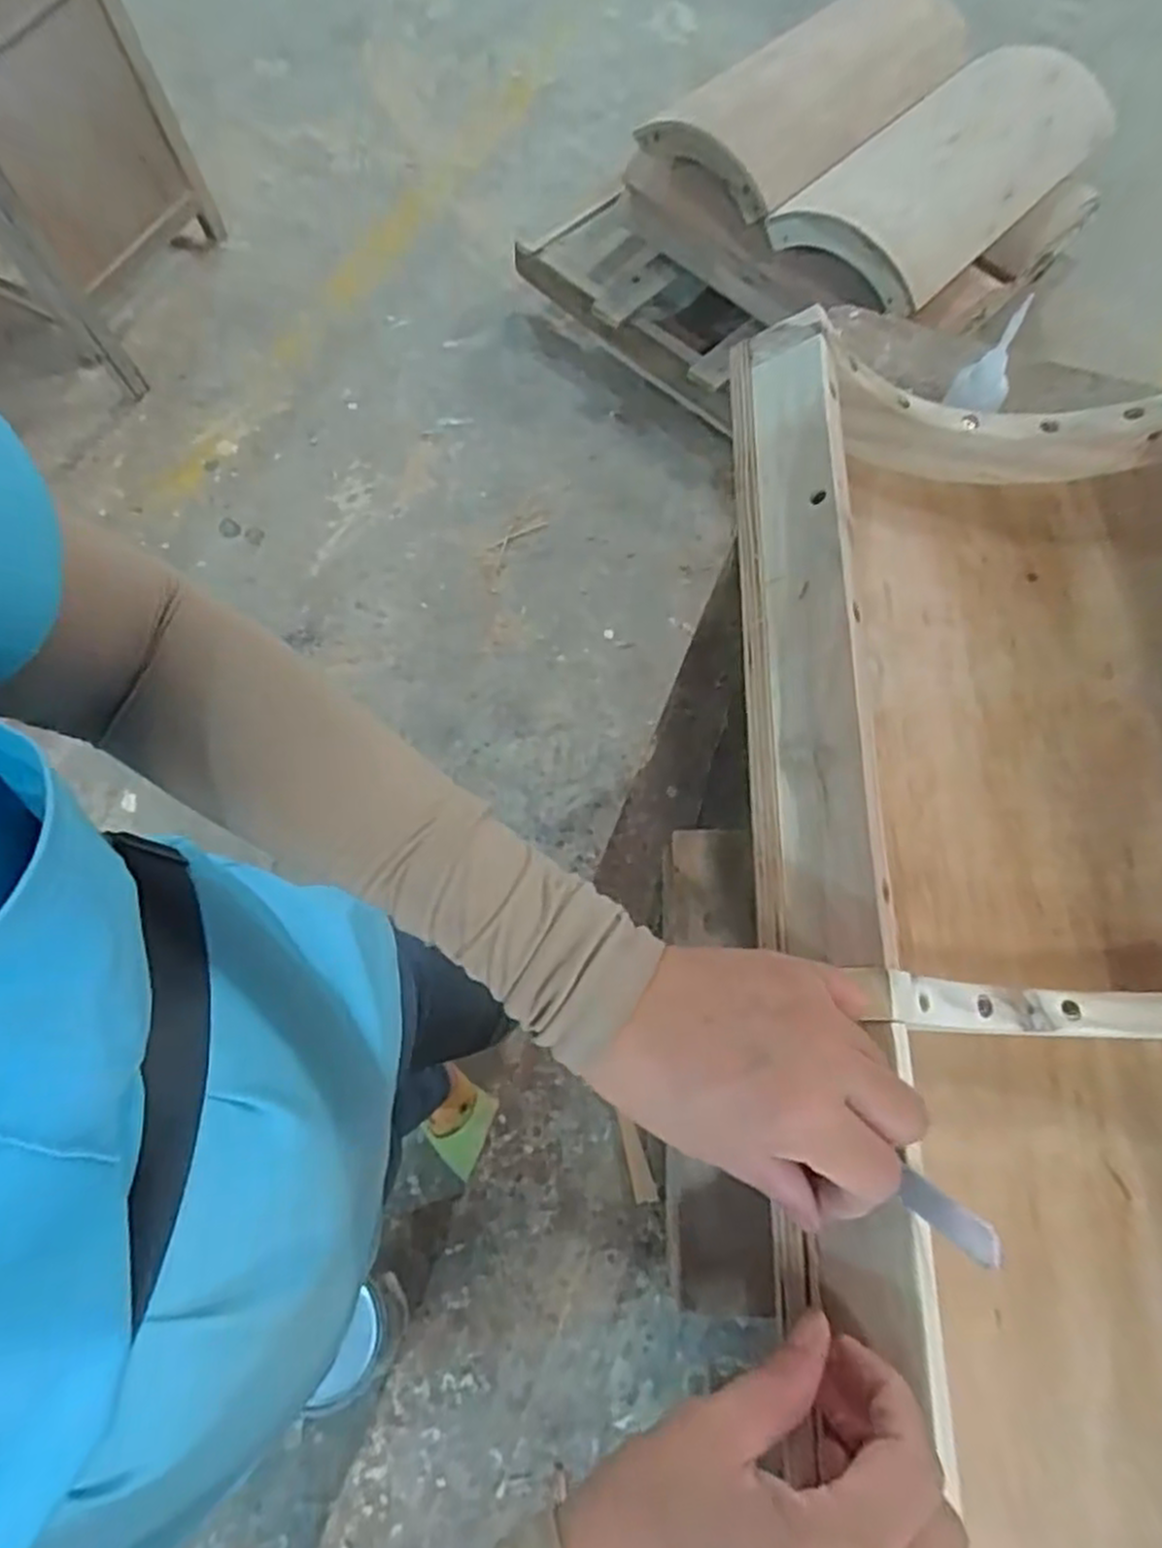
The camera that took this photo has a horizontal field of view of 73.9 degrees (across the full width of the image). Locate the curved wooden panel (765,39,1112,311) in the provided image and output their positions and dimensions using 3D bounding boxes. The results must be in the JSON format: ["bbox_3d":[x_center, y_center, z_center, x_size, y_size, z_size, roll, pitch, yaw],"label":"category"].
[{"bbox_3d":[0.646,-1.074,1.367,0.630,0.158,0.325,-43,74,-13],"label":"curved wooden panel"}]

